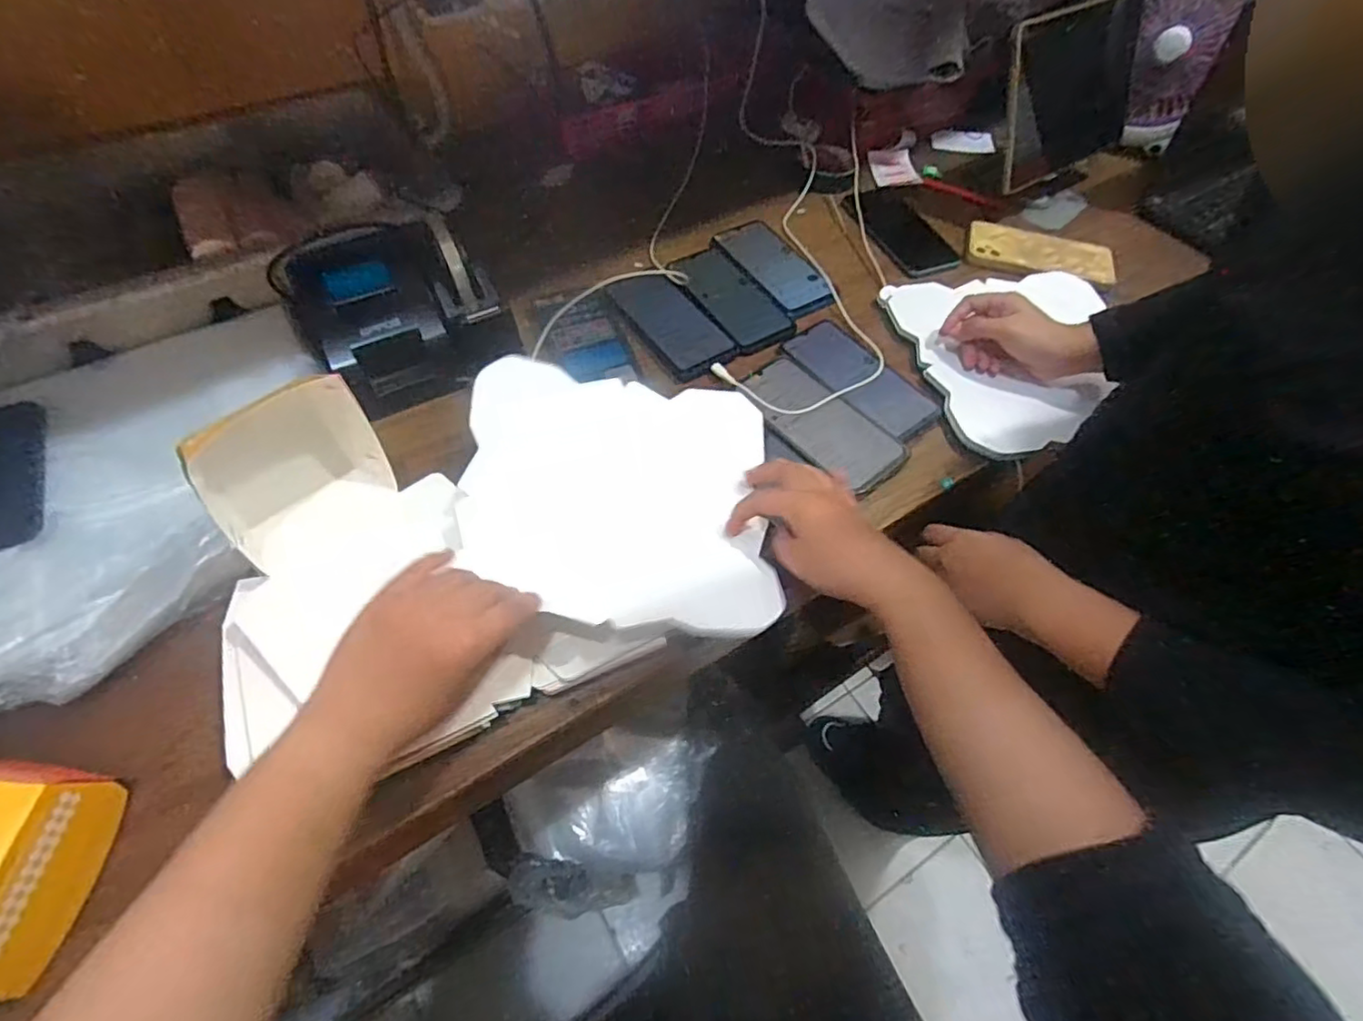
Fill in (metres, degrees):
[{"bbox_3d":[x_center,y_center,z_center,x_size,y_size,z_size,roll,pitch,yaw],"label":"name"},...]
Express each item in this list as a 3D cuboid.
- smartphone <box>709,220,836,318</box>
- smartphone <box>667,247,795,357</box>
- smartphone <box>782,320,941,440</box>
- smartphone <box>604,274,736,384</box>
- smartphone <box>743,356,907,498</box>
[{"bbox_3d":[0.103,-0.274,0.697,0.078,0.007,0.157,-27,61,-19],"label":"smartphone"},{"bbox_3d":[0.052,-0.226,0.662,0.064,0.007,0.156,-26,61,-18],"label":"smartphone"},{"bbox_3d":[0.175,-0.132,0.609,0.073,0.010,0.160,-32,63,-21],"label":"smartphone"},{"bbox_3d":[-0.010,-0.198,0.653,0.081,0.013,0.147,-31,63,-21],"label":"smartphone"},{"bbox_3d":[0.127,-0.084,0.581,0.077,0.010,0.161,-34,64,-22],"label":"smartphone"}]

